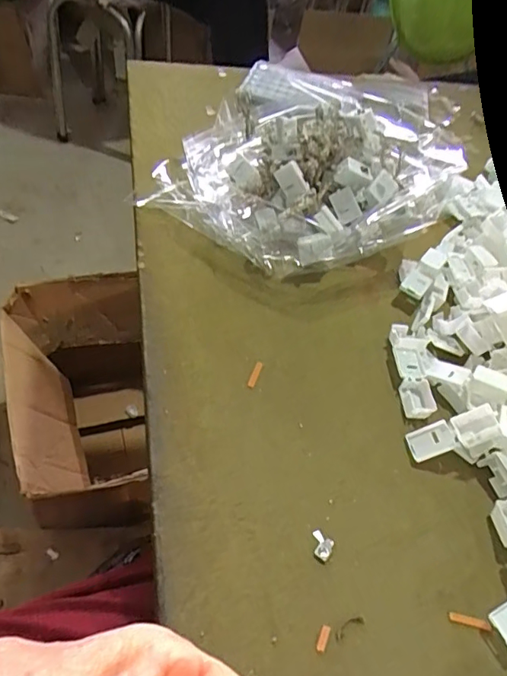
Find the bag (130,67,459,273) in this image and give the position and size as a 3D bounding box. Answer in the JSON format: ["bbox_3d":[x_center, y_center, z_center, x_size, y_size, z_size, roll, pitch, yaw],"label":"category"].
[{"bbox_3d":[0.053,-0.152,0.451,0.224,0.095,0.201,28,50,13],"label":"bag"}]

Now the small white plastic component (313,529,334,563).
[{"bbox_3d":[0.037,0.113,0.281,0.013,0.004,0.014,5,50,-6],"label":"small white plastic component"}]

